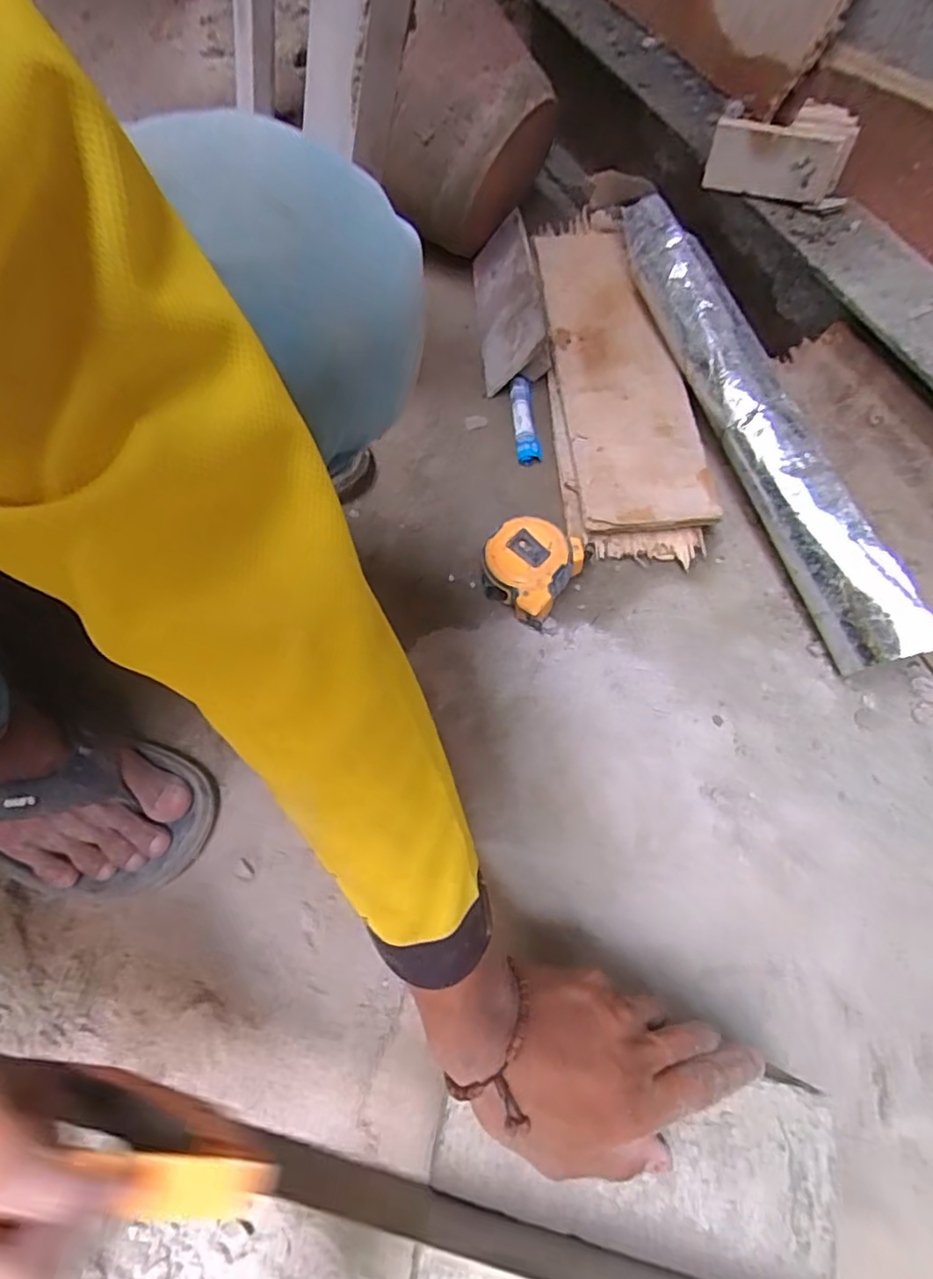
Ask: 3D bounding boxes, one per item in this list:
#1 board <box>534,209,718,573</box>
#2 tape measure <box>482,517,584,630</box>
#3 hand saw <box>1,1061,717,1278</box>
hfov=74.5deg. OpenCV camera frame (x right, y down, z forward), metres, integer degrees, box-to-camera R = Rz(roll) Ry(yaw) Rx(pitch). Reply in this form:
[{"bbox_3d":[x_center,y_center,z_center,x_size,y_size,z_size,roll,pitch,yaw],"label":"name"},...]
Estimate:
[{"bbox_3d":[0.146,-0.279,0.615,0.130,0.032,0.433,-3,68,-2],"label":"board"},{"bbox_3d":[0.054,-0.062,0.526,0.074,0.042,0.075,37,72,13],"label":"tape measure"},{"bbox_3d":[0.025,0.273,0.272,0.465,0.083,0.018,17,68,0],"label":"hand saw"}]

